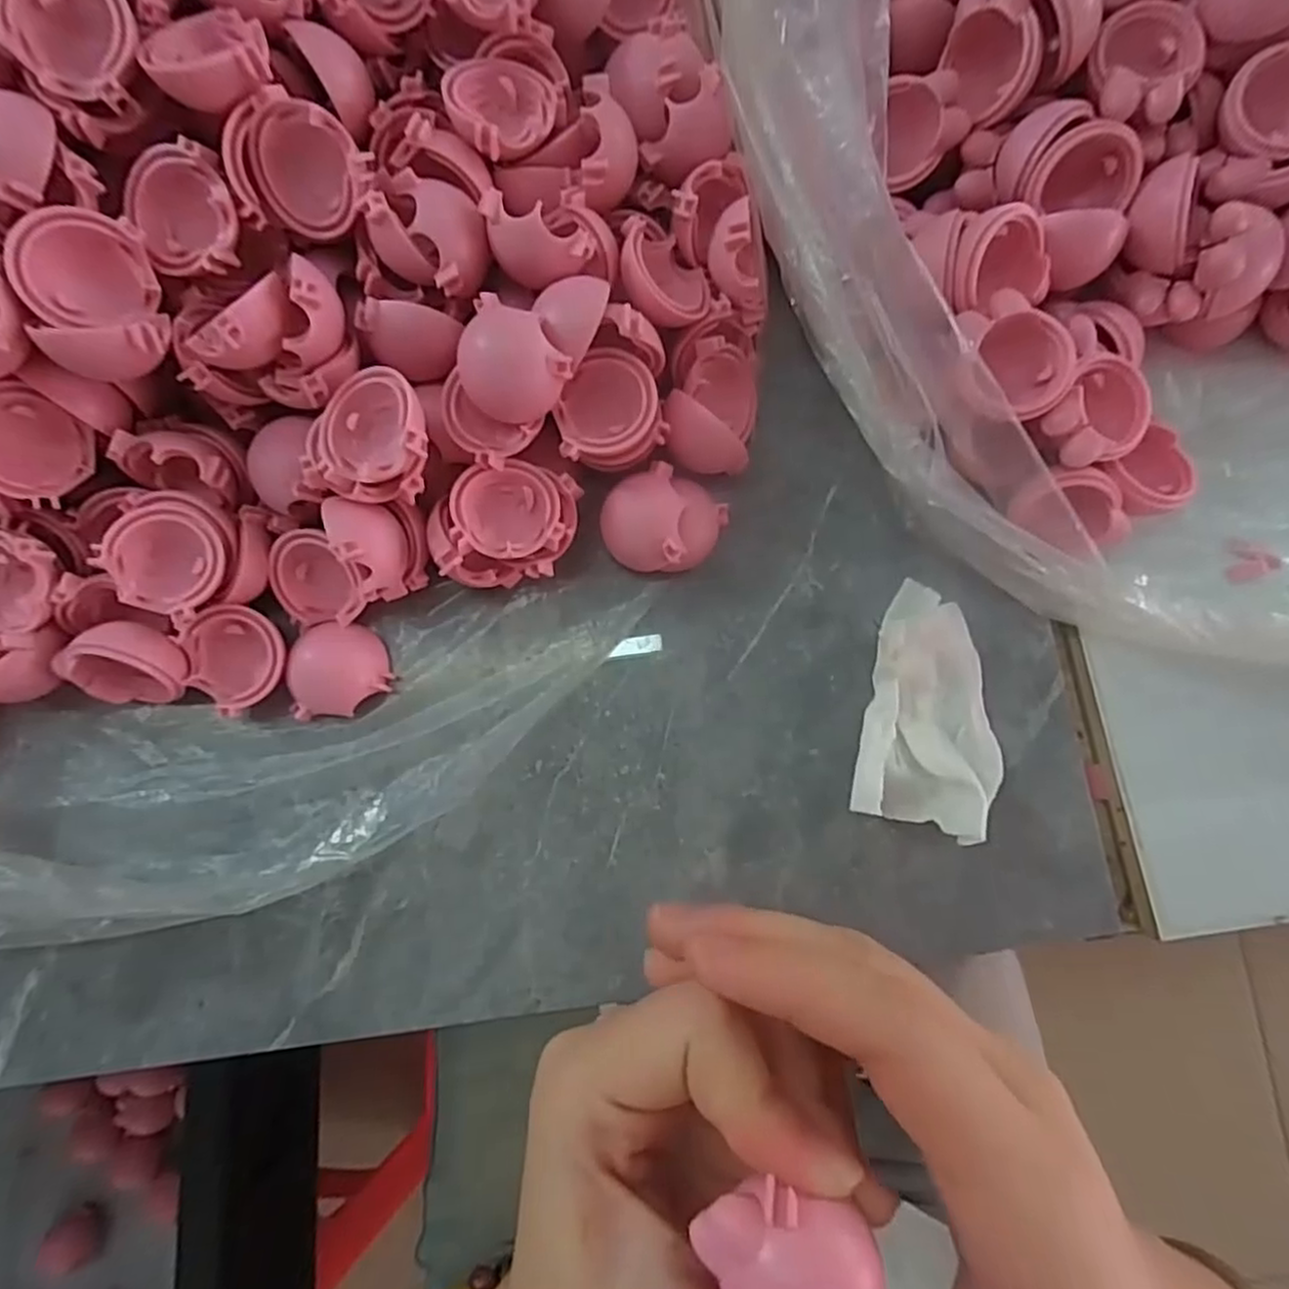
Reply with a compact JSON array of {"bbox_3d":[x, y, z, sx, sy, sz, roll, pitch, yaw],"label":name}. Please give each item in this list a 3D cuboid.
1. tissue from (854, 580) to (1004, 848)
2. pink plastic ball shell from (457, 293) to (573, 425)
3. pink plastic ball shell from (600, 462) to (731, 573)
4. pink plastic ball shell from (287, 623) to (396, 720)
[{"bbox_3d":[0.086,0.020,0.206,0.043,0.015,0.066,12,81,2],"label":"tissue"},{"bbox_3d":[-0.037,-0.074,0.189,0.024,0.018,0.027,-43,83,-7],"label":"pink plastic ball shell"},{"bbox_3d":[0.006,-0.036,0.212,0.035,0.021,0.031,13,81,2],"label":"pink plastic ball shell"},{"bbox_3d":[-0.091,0.008,0.211,0.026,0.010,0.027,-1,80,0],"label":"pink plastic ball shell"}]

